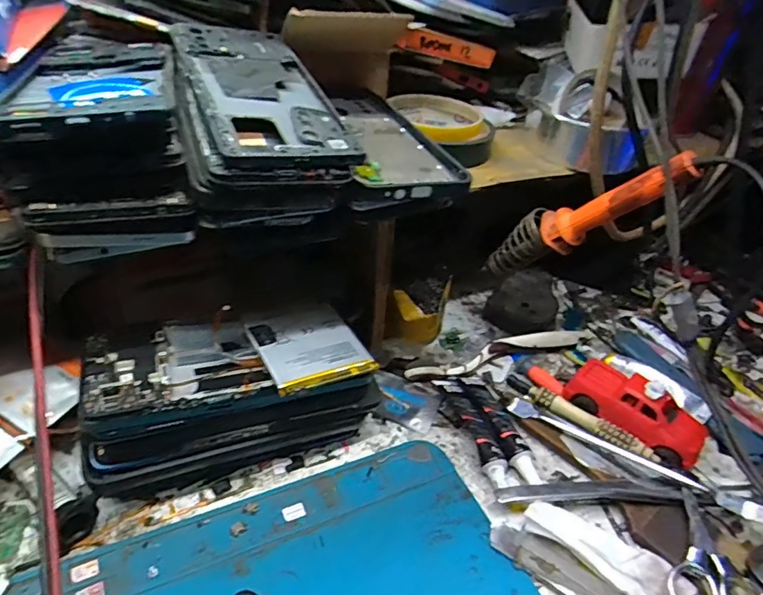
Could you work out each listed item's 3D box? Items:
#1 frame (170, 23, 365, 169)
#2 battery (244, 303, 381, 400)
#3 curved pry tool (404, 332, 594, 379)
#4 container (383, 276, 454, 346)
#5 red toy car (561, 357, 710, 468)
[{"bbox_3d":[-0.069,-0.120,0.288,0.074,0.013,0.156,-13,51,-22],"label":"frame"},{"bbox_3d":[-0.046,0.030,0.320,0.062,0.009,0.067,-17,42,-28],"label":"battery"},{"bbox_3d":[0.105,0.046,0.429,0.183,0.017,0.020,-11,38,-20],"label":"curved pry tool"},{"bbox_3d":[0.031,0.015,0.436,0.046,0.055,0.038,10,36,8],"label":"container"},{"bbox_3d":[0.186,0.079,0.369,0.048,0.027,0.091,-25,45,-34],"label":"red toy car"}]

